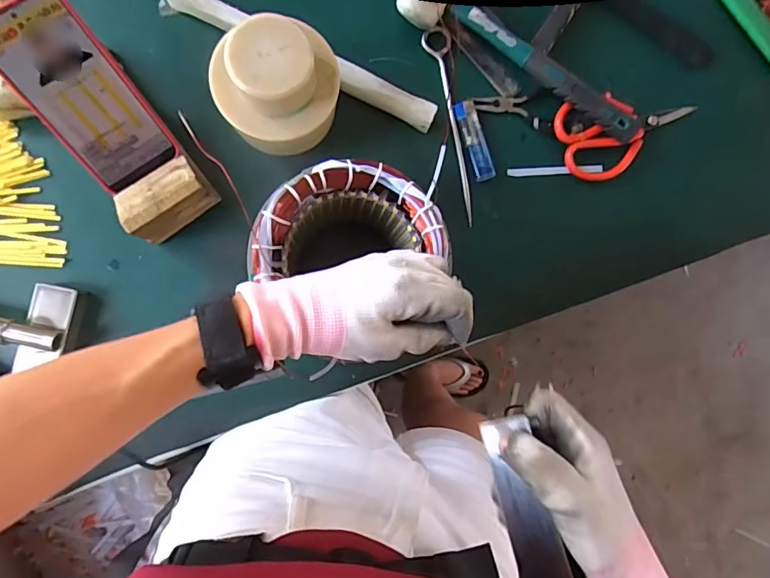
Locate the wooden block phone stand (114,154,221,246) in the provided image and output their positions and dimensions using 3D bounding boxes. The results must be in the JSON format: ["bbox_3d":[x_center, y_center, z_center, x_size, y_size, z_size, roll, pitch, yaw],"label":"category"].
[{"bbox_3d":[-0.212,-0.091,0.473,0.086,0.059,0.055,-35,91,-5],"label":"wooden block phone stand"}]

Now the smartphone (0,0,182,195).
[{"bbox_3d":[-0.269,-0.171,0.436,0.083,0.011,0.158,-35,125,-6],"label":"smartphone"}]

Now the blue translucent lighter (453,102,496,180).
[{"bbox_3d":[0.098,-0.160,0.527,0.022,0.007,0.085,-18,89,-5],"label":"blue translucent lighter"}]

